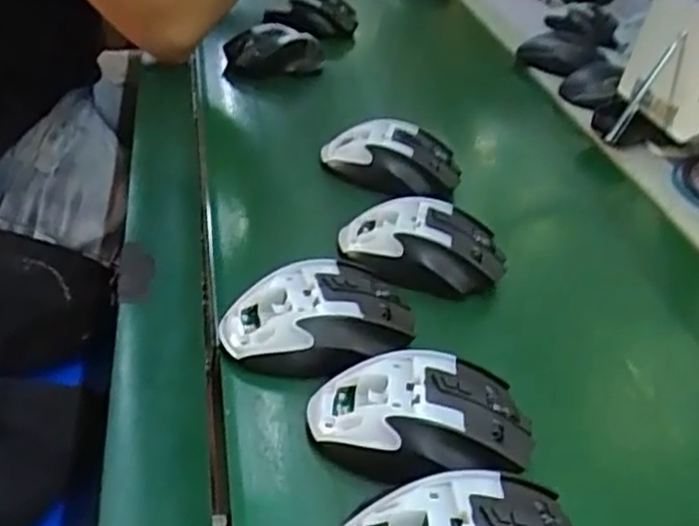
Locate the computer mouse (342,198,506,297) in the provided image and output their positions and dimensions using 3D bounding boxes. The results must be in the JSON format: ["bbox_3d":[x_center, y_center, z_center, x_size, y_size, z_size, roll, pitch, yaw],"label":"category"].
[{"bbox_3d":[0.052,-0.013,0.517,0.112,0.034,0.065,5,36,-3],"label":"computer mouse"}]

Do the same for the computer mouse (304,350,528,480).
[{"bbox_3d":[0.038,0.084,0.379,0.112,0.035,0.073,4,36,-5],"label":"computer mouse"}]

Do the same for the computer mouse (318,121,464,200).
[{"bbox_3d":[0.037,-0.092,0.622,0.112,0.046,0.056,16,37,12],"label":"computer mouse"}]

